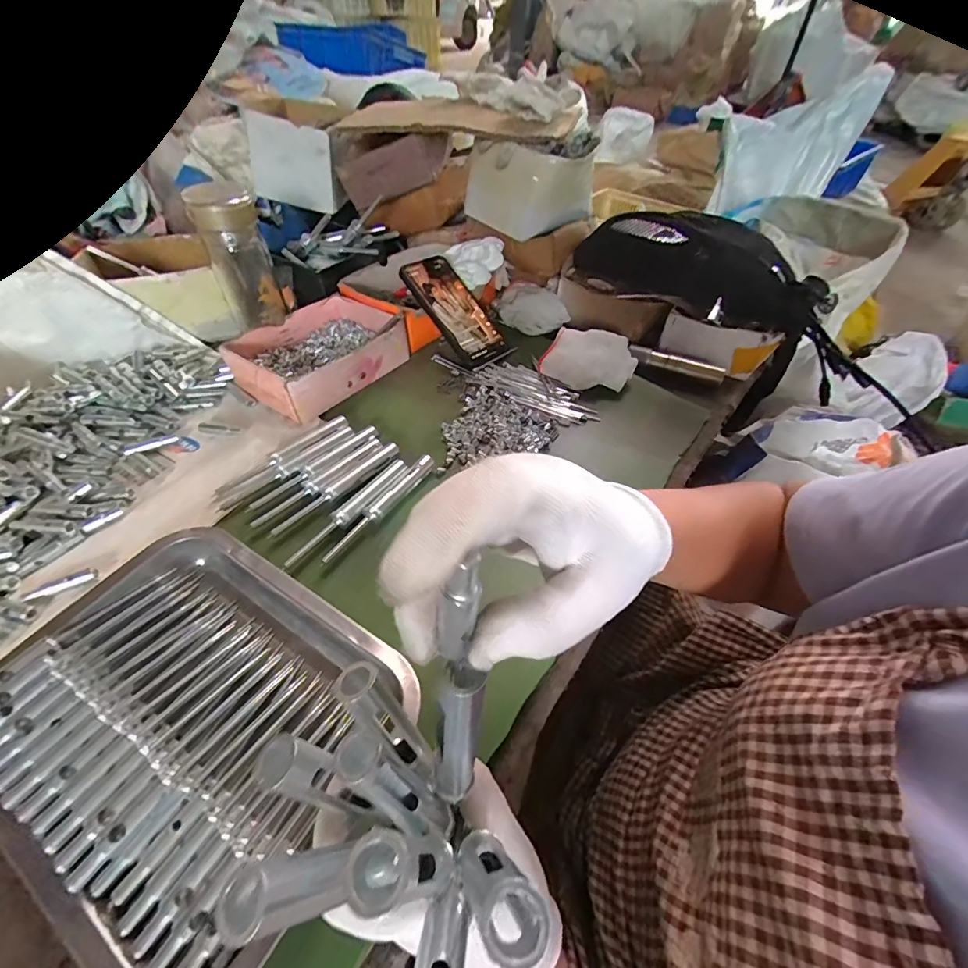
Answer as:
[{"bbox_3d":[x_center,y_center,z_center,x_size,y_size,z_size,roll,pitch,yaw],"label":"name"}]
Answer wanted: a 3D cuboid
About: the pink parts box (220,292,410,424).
[{"bbox_3d":[-0.201,-0.168,0.535,0.148,0.047,0.182,32,55,23],"label":"pink parts box"}]

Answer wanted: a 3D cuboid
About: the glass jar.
[{"bbox_3d":[-0.289,-0.268,0.534,0.074,0.165,0.080,-17,51,-17],"label":"glass jar"}]

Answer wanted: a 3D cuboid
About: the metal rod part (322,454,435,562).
[{"bbox_3d":[-0.095,0.021,0.412,0.018,0.013,0.140,30,54,22],"label":"metal rod part"}]

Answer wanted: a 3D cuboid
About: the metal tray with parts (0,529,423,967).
[{"bbox_3d":[-0.188,0.144,0.286,0.246,0.046,0.185,26,52,19],"label":"metal tray with parts"}]

